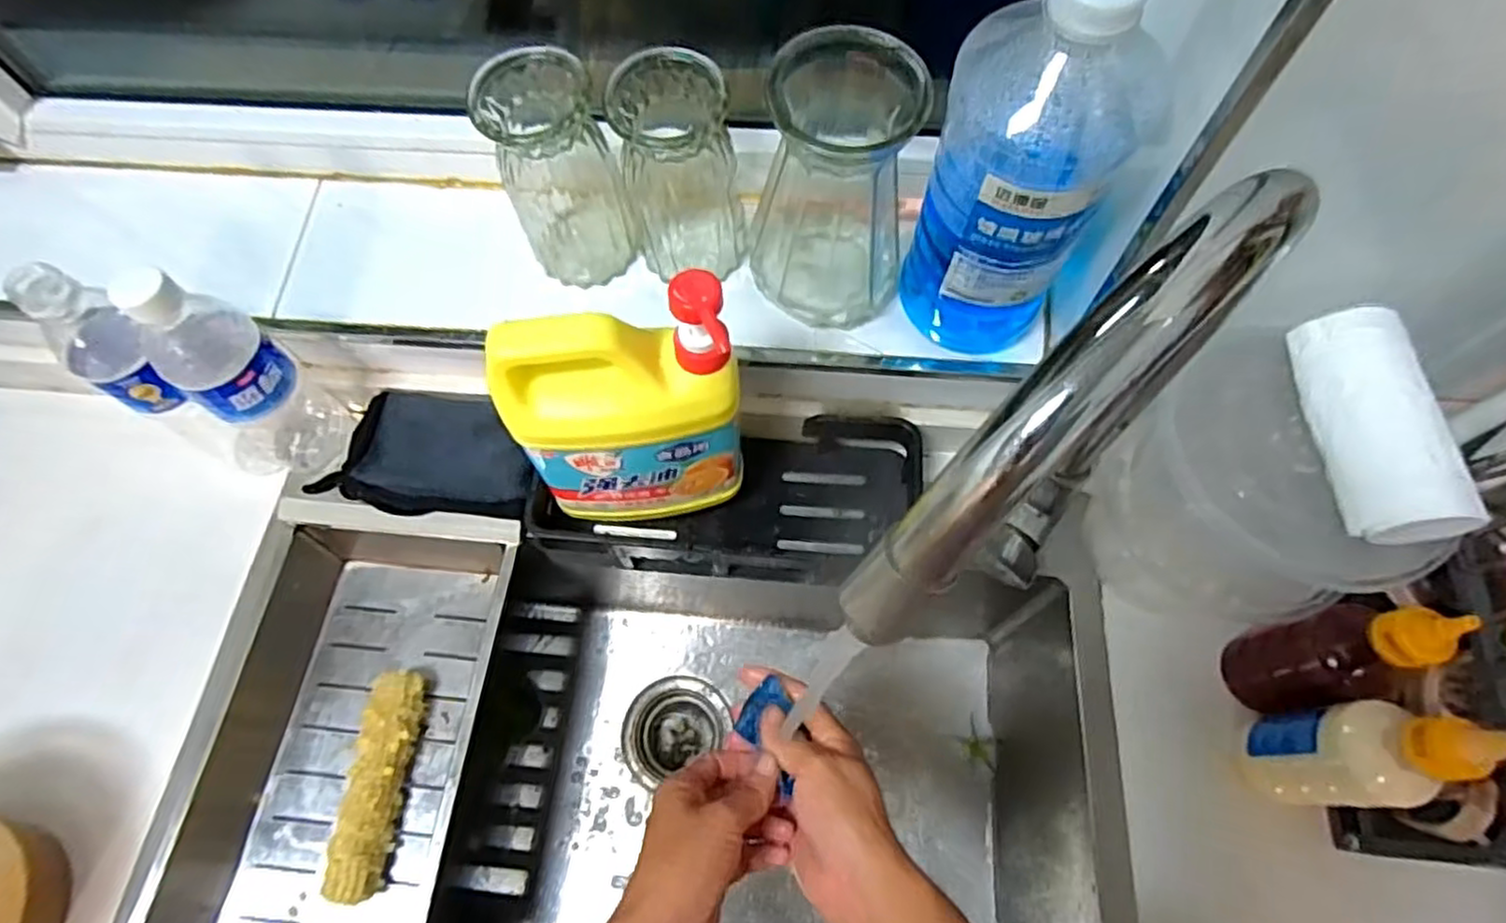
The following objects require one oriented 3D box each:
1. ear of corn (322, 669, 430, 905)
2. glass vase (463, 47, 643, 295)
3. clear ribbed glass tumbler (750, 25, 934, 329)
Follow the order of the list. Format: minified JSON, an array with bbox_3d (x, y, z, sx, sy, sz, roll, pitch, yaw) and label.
[{"bbox_3d":[-0.286,0.241,0.544,0.036,0.029,0.155,3,66,3],"label":"ear of corn"},{"bbox_3d":[-0.132,-0.198,0.501,0.076,0.155,0.074,-1,66,1],"label":"glass vase"},{"bbox_3d":[0.060,-0.175,0.471,0.089,0.180,0.087,14,67,8],"label":"clear ribbed glass tumbler"}]

